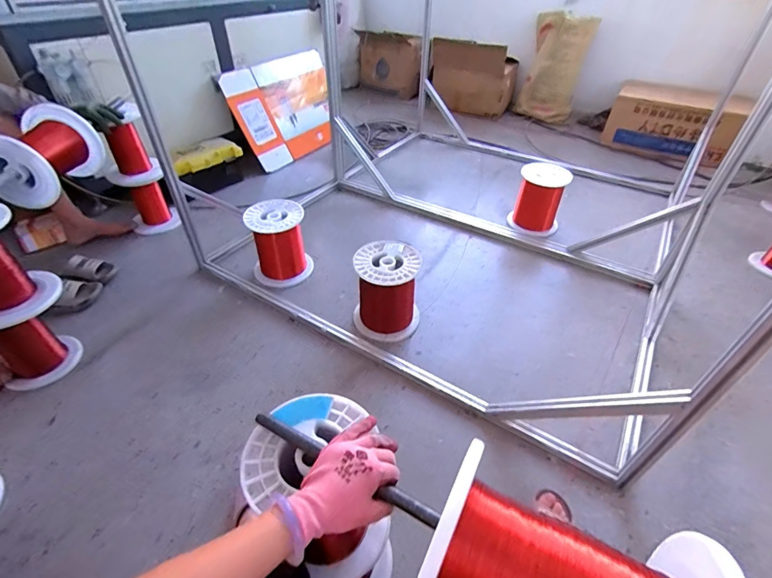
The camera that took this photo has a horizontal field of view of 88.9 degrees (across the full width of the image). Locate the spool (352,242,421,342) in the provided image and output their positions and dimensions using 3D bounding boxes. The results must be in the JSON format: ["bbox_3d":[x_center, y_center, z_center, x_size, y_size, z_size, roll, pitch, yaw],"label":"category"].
[{"bbox_3d":[0.003,0.007,1.211,0.196,0.232,0.195,0,43,0],"label":"spool"}]

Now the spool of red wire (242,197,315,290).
[{"bbox_3d":[-0.380,-0.161,1.399,0.205,0.238,0.194,-14,45,-15],"label":"spool of red wire"}]

